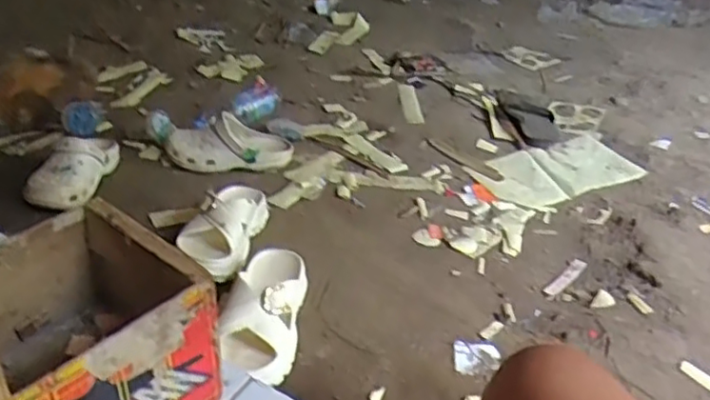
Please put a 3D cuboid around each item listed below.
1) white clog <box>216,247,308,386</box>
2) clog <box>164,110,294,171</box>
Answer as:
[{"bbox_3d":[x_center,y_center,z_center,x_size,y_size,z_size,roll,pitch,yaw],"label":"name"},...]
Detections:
[{"bbox_3d":[-0.118,0.140,0.842,0.097,0.090,0.204,7,36,1],"label":"white clog"},{"bbox_3d":[-0.249,-0.103,1.263,0.242,0.077,0.105,8,36,3],"label":"clog"}]

